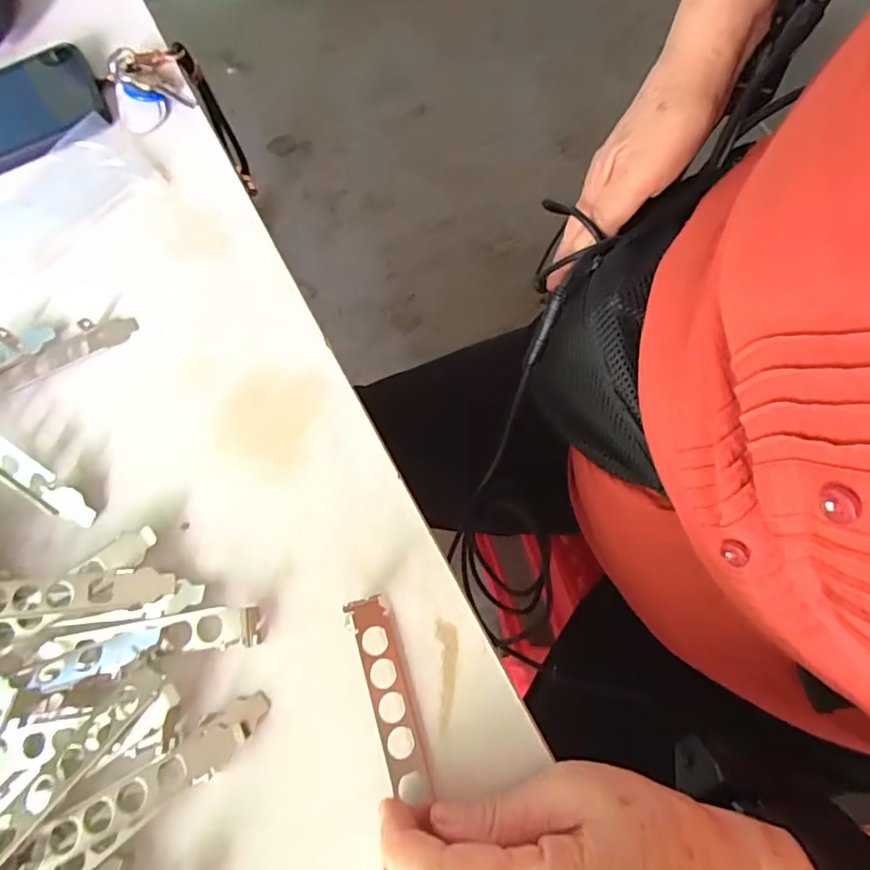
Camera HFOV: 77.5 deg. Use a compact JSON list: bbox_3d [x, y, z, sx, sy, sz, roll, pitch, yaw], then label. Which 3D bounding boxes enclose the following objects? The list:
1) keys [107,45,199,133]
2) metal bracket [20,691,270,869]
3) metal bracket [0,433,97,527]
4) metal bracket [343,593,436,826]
[{"bbox_3d":[-0.193,-0.241,0.371,0.053,0.014,0.061,-23,74,-5],"label":"keys"},{"bbox_3d":[-0.131,0.162,0.249,0.117,0.014,0.026,-36,75,-8],"label":"metal bracket"},{"bbox_3d":[-0.235,0.012,0.293,0.117,0.017,0.020,32,77,11],"label":"metal bracket"},{"bbox_3d":[-0.021,0.124,0.258,0.020,0.009,0.094,-17,72,-6],"label":"metal bracket"}]

